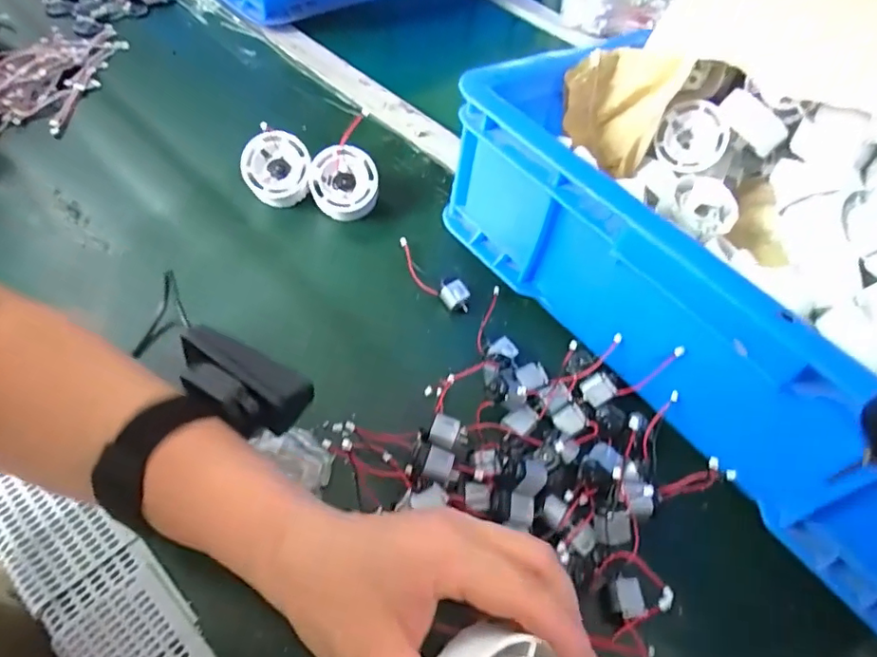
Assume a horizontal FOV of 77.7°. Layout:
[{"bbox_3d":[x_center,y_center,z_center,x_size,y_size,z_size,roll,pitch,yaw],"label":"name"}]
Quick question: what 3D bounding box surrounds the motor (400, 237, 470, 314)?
[{"bbox_3d":[-0.007,-0.042,0.422,0.019,0.014,0.080,-35,66,-31],"label":"motor"}]

